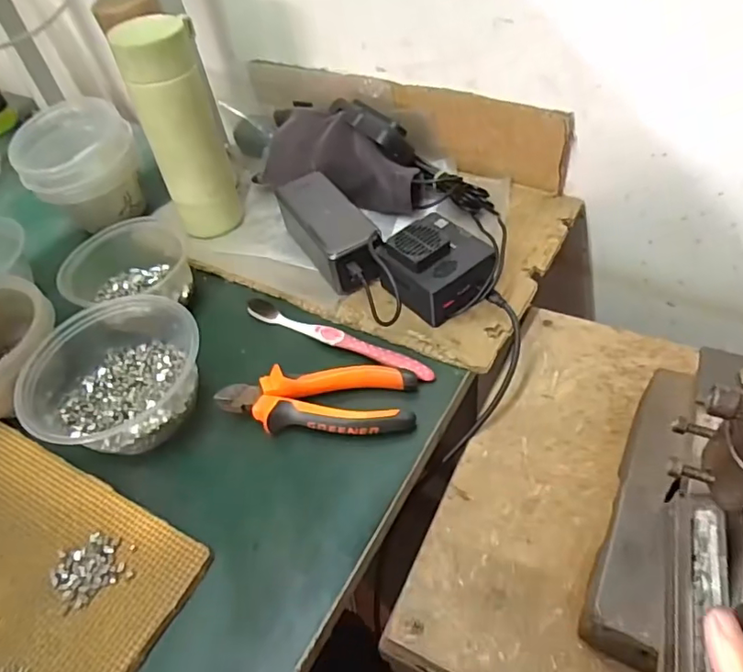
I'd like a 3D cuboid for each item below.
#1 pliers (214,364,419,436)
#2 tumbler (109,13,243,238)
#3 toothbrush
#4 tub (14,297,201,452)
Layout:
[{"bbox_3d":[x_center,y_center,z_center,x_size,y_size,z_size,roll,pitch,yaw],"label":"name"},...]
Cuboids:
[{"bbox_3d":[-0.042,0.053,0.430,0.151,0.028,0.053,0,51,3],"label":"pliers"},{"bbox_3d":[-0.182,-0.189,0.524,0.077,0.195,0.070,-12,52,-7],"label":"tumbler"},{"bbox_3d":[-0.031,0.002,0.473,0.182,0.015,0.015,23,56,20],"label":"toothbrush"},{"bbox_3d":[-0.205,0.022,0.449,0.131,0.061,0.144,-1,51,2],"label":"tub"}]

